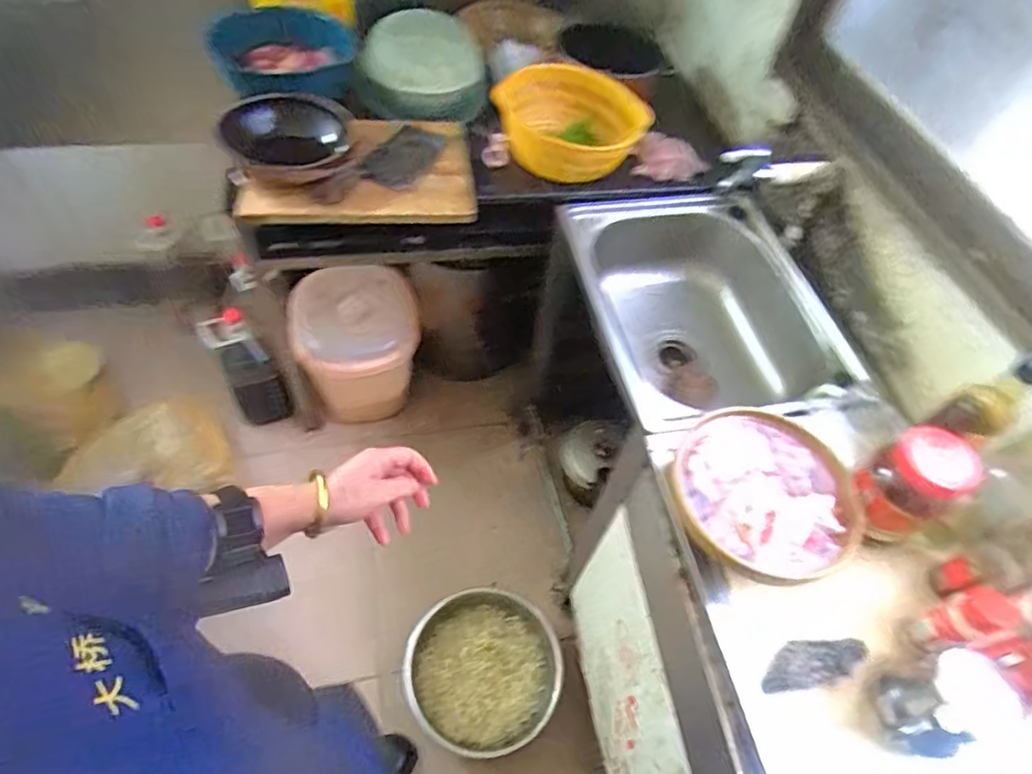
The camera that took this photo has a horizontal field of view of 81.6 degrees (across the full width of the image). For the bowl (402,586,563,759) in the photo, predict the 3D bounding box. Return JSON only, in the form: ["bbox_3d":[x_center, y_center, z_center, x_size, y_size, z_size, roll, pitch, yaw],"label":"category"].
[{"bbox_3d":[-0.073,0.602,1.278,0.319,0.099,0.310,2,53,-3],"label":"bowl"}]

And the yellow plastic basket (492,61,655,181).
[{"bbox_3d":[0.106,-0.485,1.108,0.279,0.131,0.188,-3,54,-7],"label":"yellow plastic basket"}]

